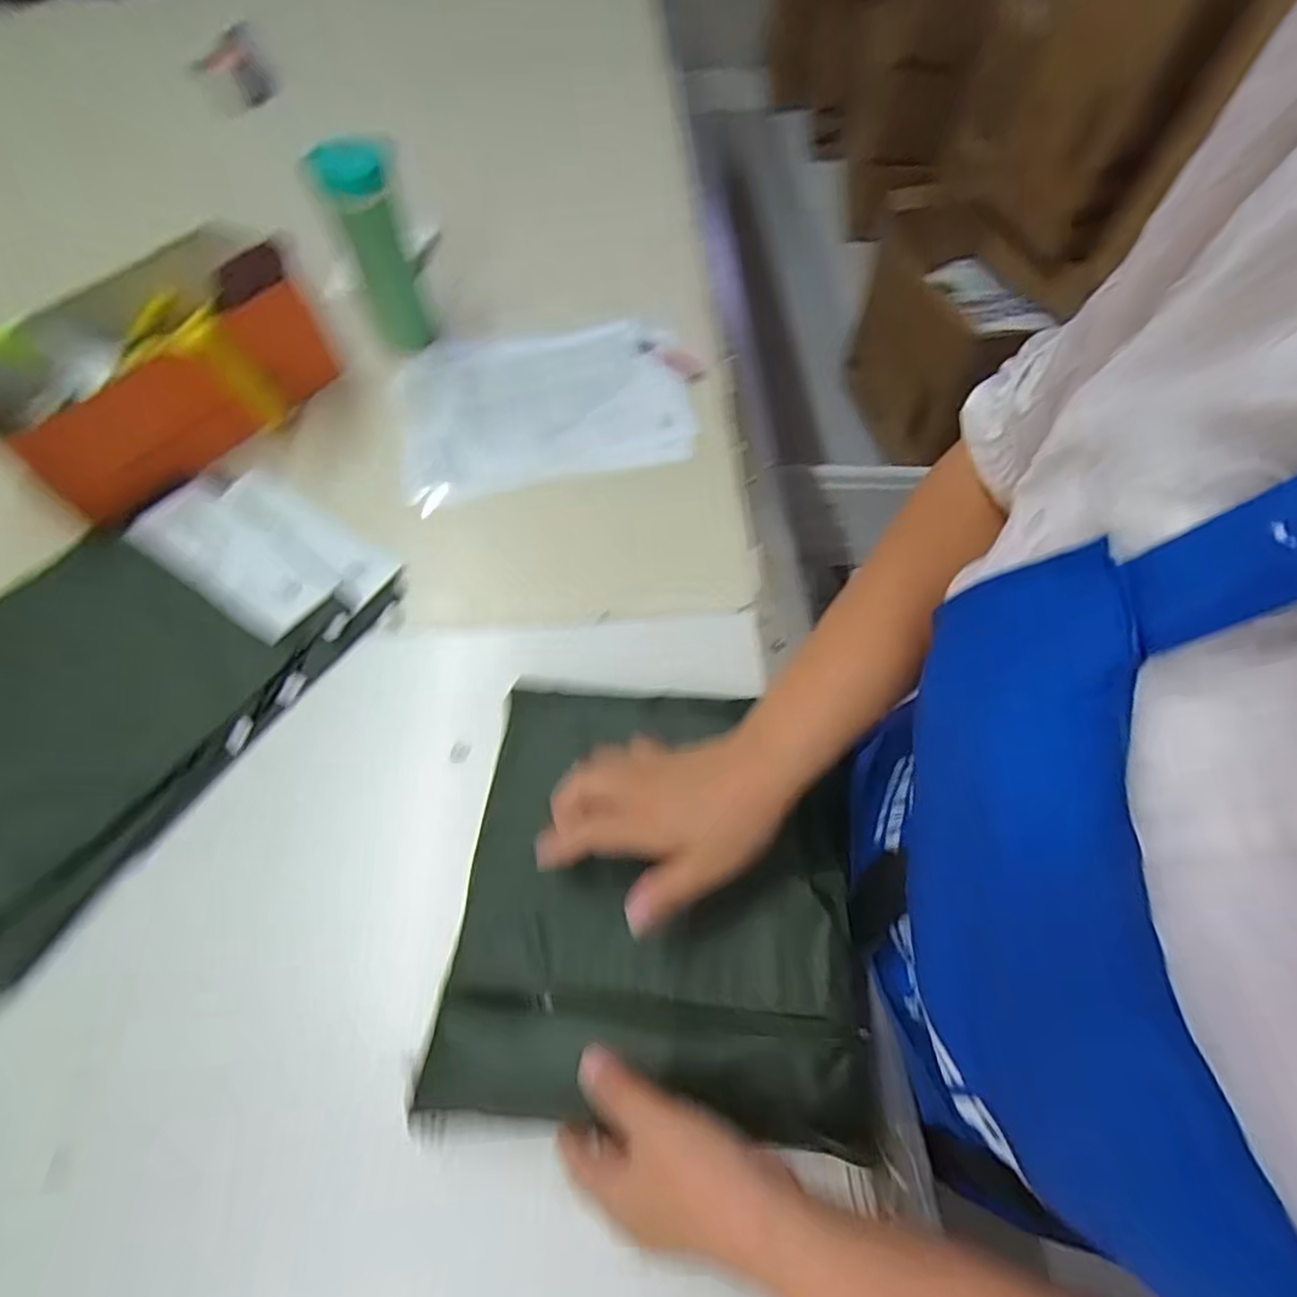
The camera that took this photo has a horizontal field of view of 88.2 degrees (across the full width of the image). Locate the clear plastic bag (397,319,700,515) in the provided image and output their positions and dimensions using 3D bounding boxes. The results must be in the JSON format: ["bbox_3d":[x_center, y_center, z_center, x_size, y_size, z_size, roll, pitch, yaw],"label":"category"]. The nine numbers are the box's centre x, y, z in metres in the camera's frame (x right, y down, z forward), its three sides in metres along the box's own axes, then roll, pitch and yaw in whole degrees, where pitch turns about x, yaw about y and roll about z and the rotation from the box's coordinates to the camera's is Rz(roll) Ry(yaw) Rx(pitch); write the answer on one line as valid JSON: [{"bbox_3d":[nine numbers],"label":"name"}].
[{"bbox_3d":[-0.110,-0.268,0.707,0.299,0.035,0.230,-15,61,-9],"label":"clear plastic bag"}]

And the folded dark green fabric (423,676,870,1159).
[{"bbox_3d":[0.006,0.144,0.423,0.252,0.046,0.263,5,60,2],"label":"folded dark green fabric"}]

